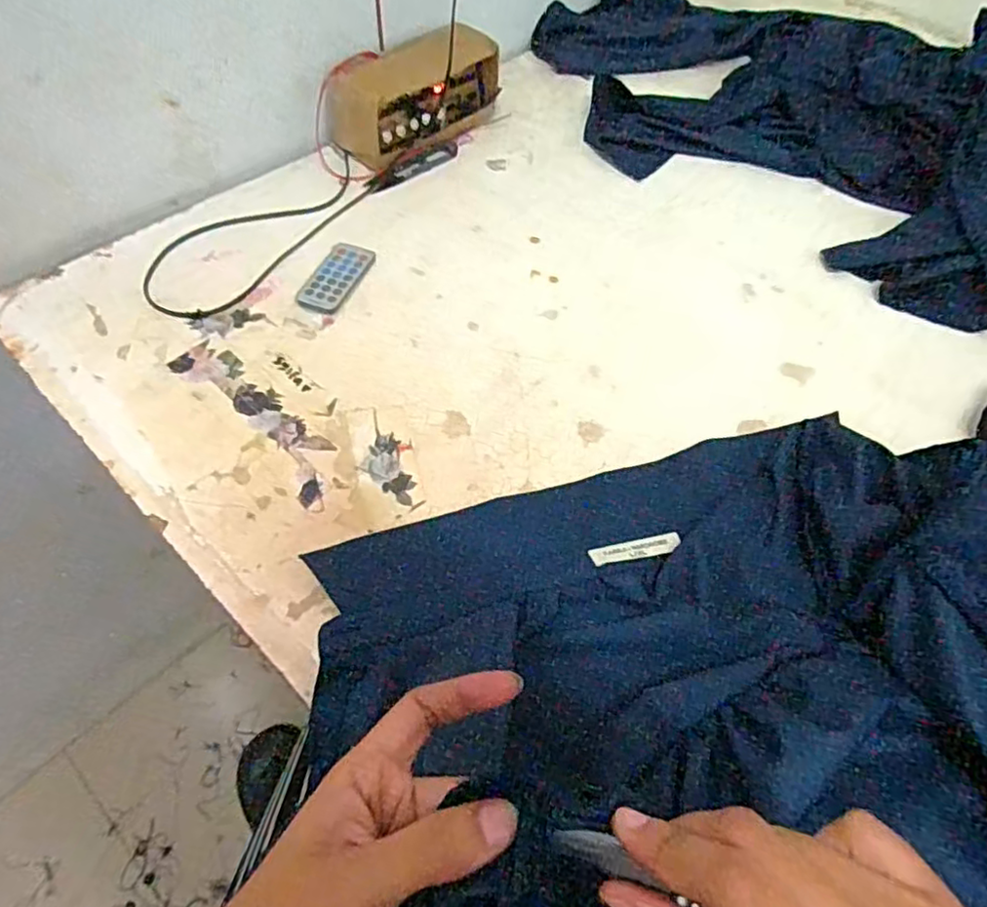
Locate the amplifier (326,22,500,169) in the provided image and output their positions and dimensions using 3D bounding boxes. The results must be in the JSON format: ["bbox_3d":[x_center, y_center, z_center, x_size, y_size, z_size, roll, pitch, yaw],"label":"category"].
[{"bbox_3d":[-0.080,-0.385,0.691,0.189,0.086,0.075,-38,66,-24],"label":"amplifier"}]

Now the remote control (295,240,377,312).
[{"bbox_3d":[-0.141,-0.161,0.583,0.044,0.007,0.088,16,57,8],"label":"remote control"}]

